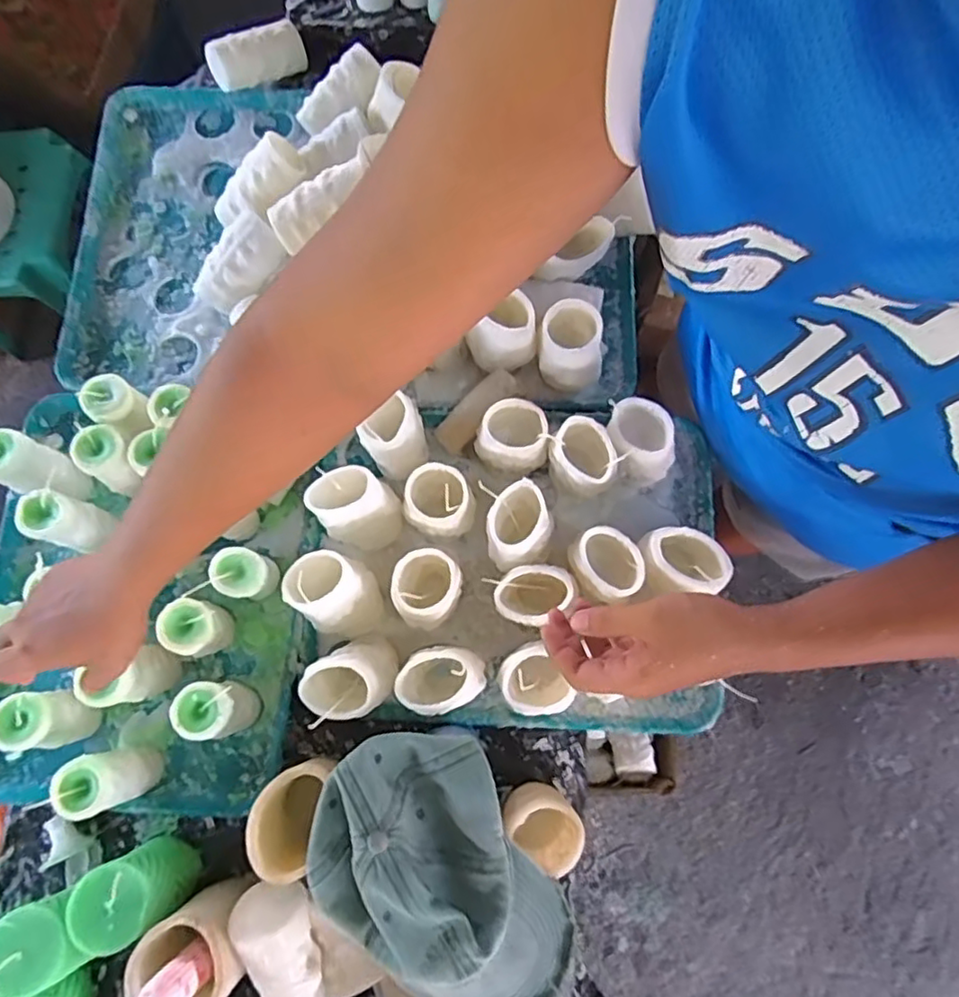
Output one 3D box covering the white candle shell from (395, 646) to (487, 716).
[{"bbox_3d":[-0.036,0.177,0.615,0.084,0.088,0.061,-25,76,-6],"label":"white candle shell"}]

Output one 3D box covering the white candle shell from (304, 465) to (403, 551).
[{"bbox_3d":[-0.128,0.008,0.659,0.081,0.089,0.071,-42,78,-10],"label":"white candle shell"}]

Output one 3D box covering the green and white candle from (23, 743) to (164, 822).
[{"bbox_3d":[-0.352,0.267,0.592,0.056,0.114,0.051,0,75,0],"label":"green and white candle"}]

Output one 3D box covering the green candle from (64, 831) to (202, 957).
[{"bbox_3d":[-0.314,0.358,0.575,0.073,0.101,0.072,-25,76,-6],"label":"green candle"}]

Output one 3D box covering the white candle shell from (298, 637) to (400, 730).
[{"bbox_3d":[-0.124,0.175,0.615,0.090,0.079,0.075,-22,76,-6],"label":"white candle shell"}]

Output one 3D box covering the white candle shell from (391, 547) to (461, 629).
[{"bbox_3d":[-0.051,0.092,0.636,0.066,0.095,0.076,-3,75,-1],"label":"white candle shell"}]

